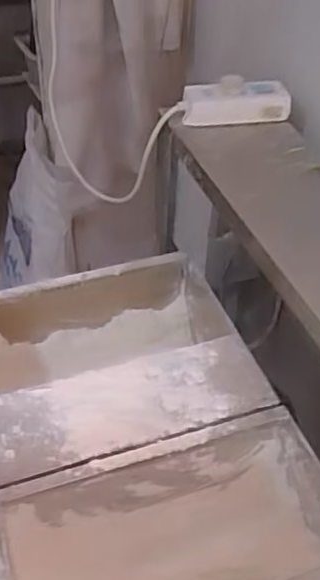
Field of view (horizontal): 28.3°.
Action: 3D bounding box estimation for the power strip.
[{"bbox_3d":[0.103,-0.258,0.864,0.150,0.039,0.059,-4,44,-7],"label":"power strip"}]

